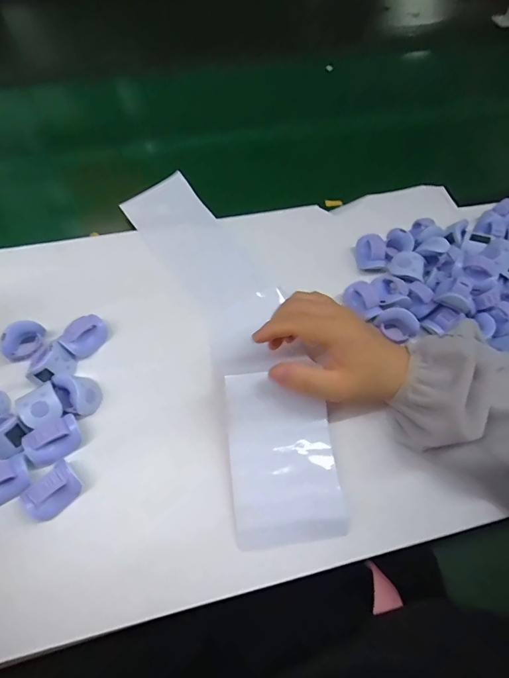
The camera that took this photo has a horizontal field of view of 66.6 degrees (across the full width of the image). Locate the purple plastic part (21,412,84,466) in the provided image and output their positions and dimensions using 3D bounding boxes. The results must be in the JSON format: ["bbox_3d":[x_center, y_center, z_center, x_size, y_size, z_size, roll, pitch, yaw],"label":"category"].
[{"bbox_3d":[-0.162,0.082,0.315,0.042,0.019,0.028,-34,68,-19],"label":"purple plastic part"}]

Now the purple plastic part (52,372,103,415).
[{"bbox_3d":[-0.152,0.047,0.334,0.030,0.026,0.038,-28,66,-17],"label":"purple plastic part"}]

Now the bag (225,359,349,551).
[{"bbox_3d":[0.023,0.095,0.315,0.085,0.010,0.135,-7,80,-4],"label":"bag"}]

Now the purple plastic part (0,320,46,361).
[{"bbox_3d":[-0.213,0.002,0.360,0.020,0.034,0.039,40,67,18],"label":"purple plastic part"}]

